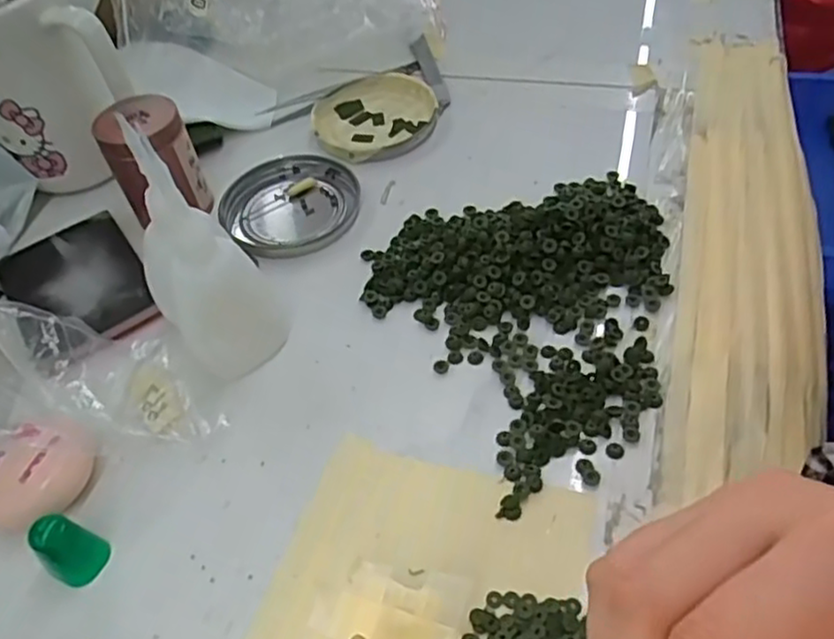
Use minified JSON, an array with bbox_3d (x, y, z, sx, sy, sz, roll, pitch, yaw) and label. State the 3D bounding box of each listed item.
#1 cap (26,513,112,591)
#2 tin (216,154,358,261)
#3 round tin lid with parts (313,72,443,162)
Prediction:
[{"bbox_3d":[-0.133,0.087,0.271,0.016,0.028,0.019,25,57,25],"label":"cap"},{"bbox_3d":[-0.074,-0.066,0.408,0.076,0.009,0.078,-3,50,4],"label":"tin"},{"bbox_3d":[-0.028,-0.132,0.454,0.083,0.009,0.076,-3,50,4],"label":"round tin lid with parts"}]

